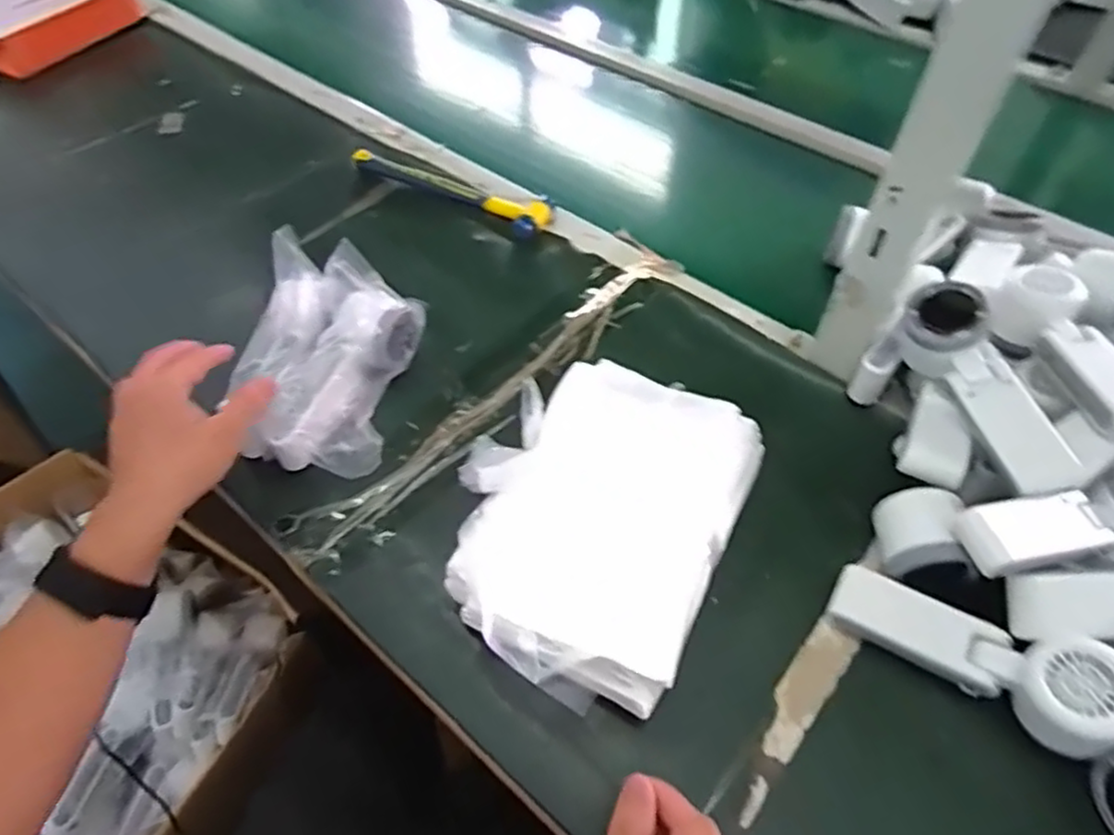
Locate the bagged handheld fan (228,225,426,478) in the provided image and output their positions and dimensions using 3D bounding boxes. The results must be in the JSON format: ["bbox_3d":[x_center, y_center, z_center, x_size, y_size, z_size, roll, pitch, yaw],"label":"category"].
[{"bbox_3d":[-0.188,-0.049,0.562,0.116,0.089,0.172,7,53,5],"label":"bagged handheld fan"}]

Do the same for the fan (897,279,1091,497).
[{"bbox_3d":[0.300,-0.022,0.485,0.053,0.054,0.164,-15,54,-11],"label":"fan"}]

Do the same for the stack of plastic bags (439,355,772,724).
[{"bbox_3d":[0.018,0.065,0.492,0.199,0.051,0.244,20,55,18],"label":"stack of plastic bags"}]

